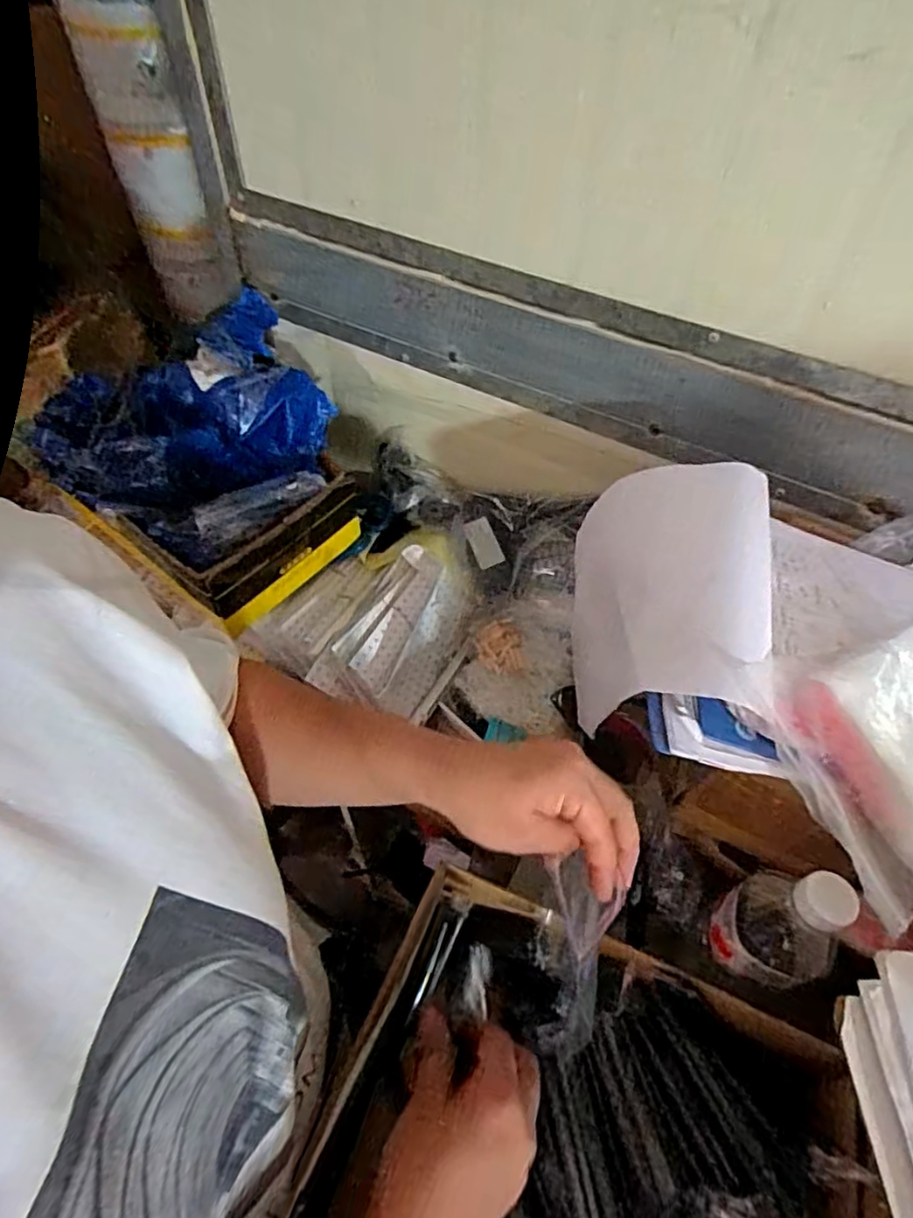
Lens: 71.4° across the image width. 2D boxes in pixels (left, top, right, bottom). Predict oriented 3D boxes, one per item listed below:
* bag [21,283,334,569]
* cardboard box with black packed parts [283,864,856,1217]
[{"bbox_3d":[-0.285,-0.195,0.693,0.284,0.115,0.230,-30,58,-22],"label":"bag"},{"bbox_3d":[0.066,0.359,0.426,0.298,0.157,0.246,23,55,16],"label":"cardboard box with black packed parts"}]

